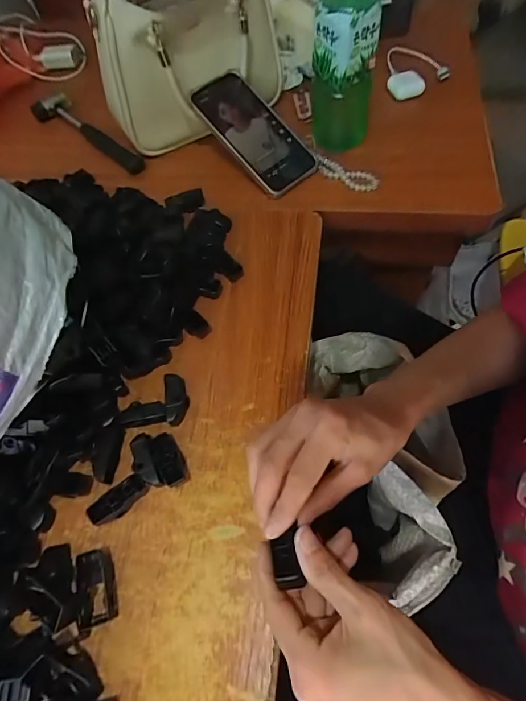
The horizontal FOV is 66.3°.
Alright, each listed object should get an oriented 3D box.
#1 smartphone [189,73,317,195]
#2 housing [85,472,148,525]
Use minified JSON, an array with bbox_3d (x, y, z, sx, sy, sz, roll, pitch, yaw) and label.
[{"bbox_3d":[-0.009,-0.275,0.510,0.083,0.018,0.165,-43,92,-14],"label":"smartphone"},{"bbox_3d":[-0.118,0.124,0.333,0.048,0.019,0.020,-38,65,-15],"label":"housing"}]

